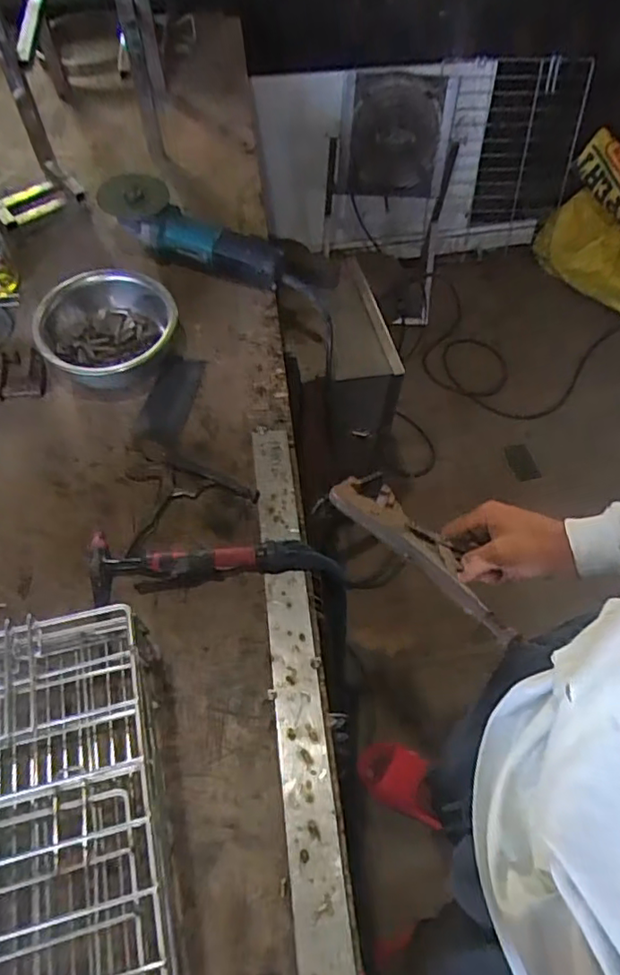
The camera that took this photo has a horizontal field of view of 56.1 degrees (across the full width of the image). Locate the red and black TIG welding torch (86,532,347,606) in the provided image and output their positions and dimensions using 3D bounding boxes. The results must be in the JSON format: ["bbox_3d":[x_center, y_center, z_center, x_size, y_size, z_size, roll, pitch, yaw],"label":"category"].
[{"bbox_3d":[-0.102,0.087,0.638,0.274,0.023,0.071,-1,59,-1],"label":"red and black TIG welding torch"}]

